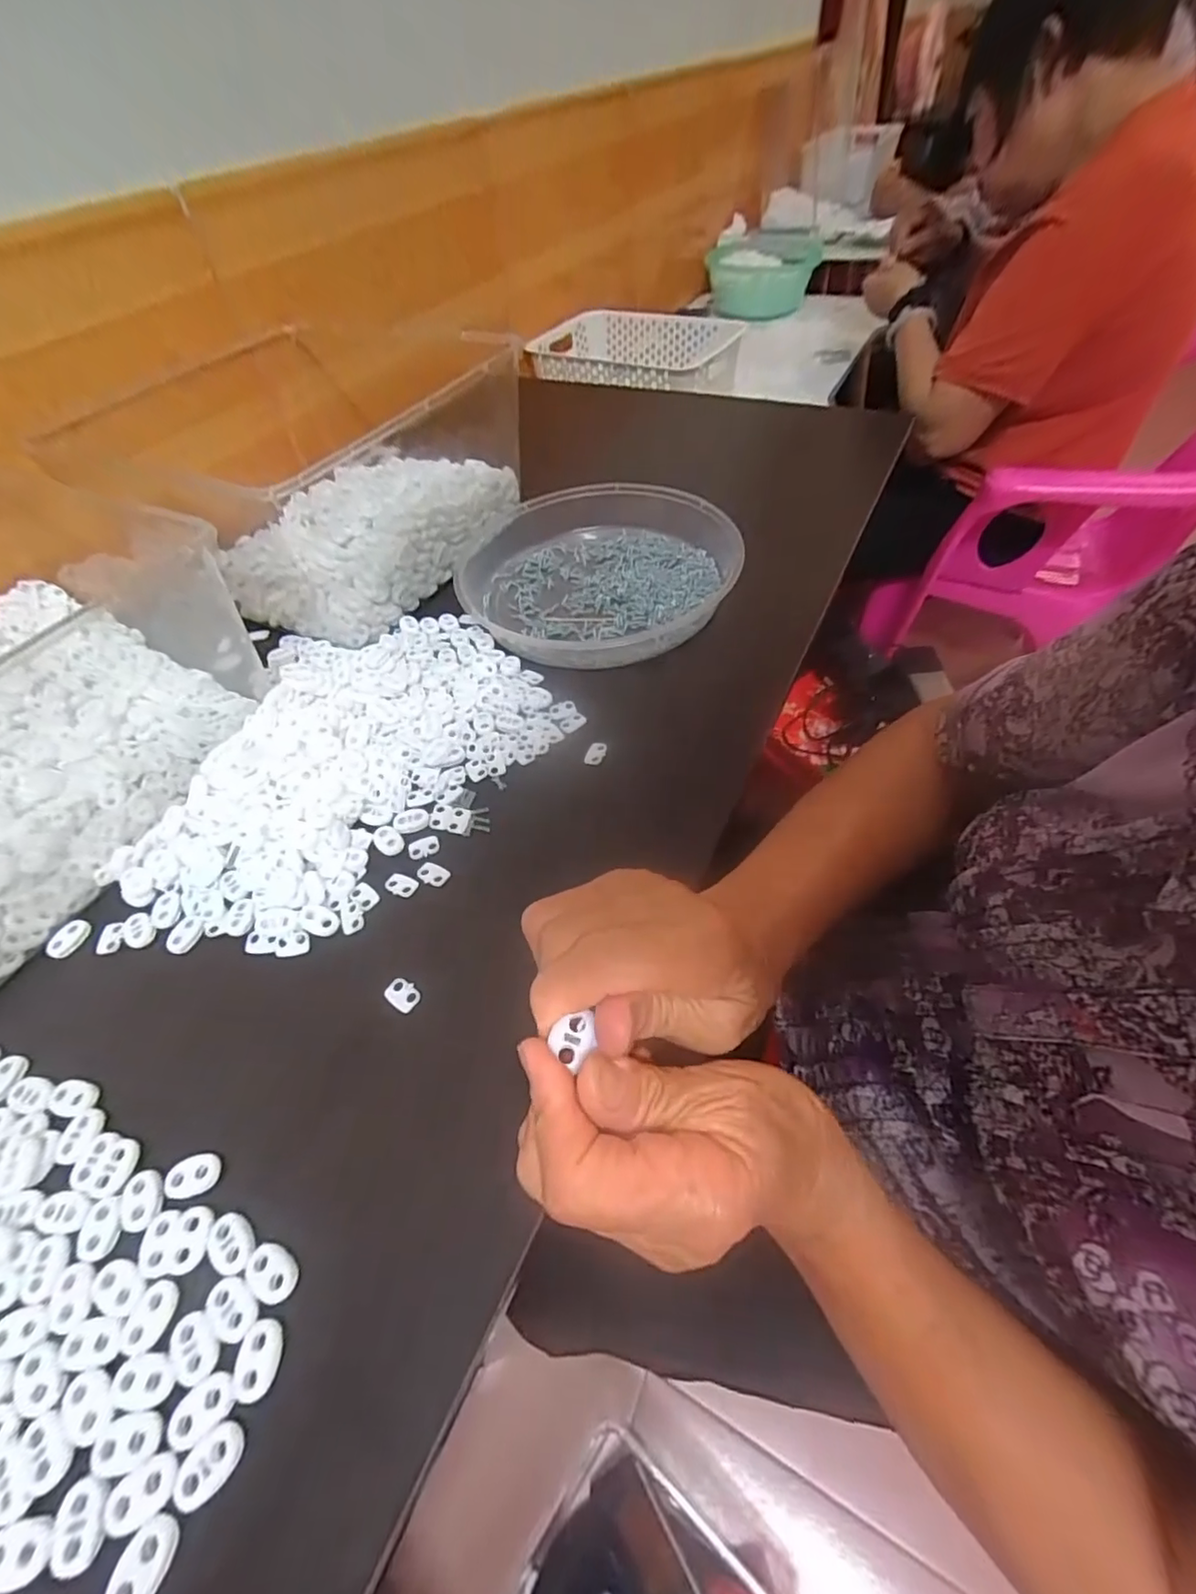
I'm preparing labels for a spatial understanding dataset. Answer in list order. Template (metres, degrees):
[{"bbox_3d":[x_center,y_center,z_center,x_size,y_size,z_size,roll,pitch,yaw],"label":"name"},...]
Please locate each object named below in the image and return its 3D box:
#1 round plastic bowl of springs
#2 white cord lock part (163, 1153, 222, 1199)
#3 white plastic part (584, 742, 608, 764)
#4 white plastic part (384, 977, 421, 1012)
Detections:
[{"bbox_3d":[-0.005,-0.203,0.496,0.228,0.038,0.229,-2,53,3],"label":"round plastic bowl of springs"},{"bbox_3d":[-0.180,0.168,0.256,0.023,0.004,0.015,-10,53,-3],"label":"white cord lock part"},{"bbox_3d":[-0.001,-0.030,0.393,0.012,0.006,0.016,13,55,14],"label":"white plastic part"},{"bbox_3d":[-0.102,0.103,0.301,0.019,0.004,0.013,28,60,24],"label":"white plastic part"}]

